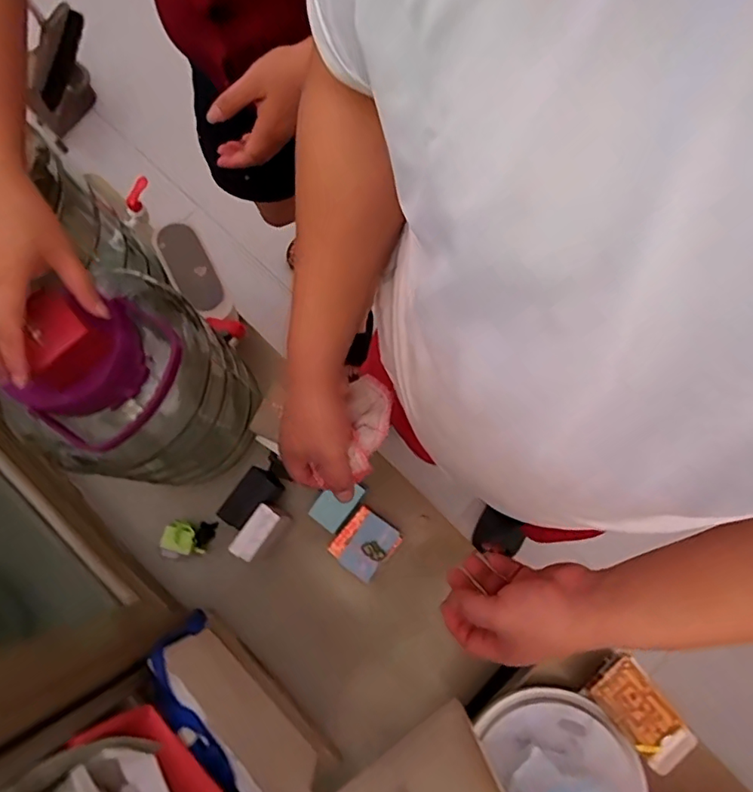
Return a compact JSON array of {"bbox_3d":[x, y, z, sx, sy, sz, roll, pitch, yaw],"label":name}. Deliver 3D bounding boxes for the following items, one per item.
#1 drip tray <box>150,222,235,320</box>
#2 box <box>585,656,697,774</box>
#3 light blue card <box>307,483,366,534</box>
[{"bbox_3d":[-0.279,-0.190,0.787,0.062,0.037,0.176,-30,78,-6],"label":"drip tray"},{"bbox_3d":[0.289,0.344,0.568,0.062,0.022,0.117,-40,80,-8],"label":"box"},{"bbox_3d":[-0.056,0.149,0.735,0.047,0.006,0.075,37,80,8],"label":"light blue card"}]

